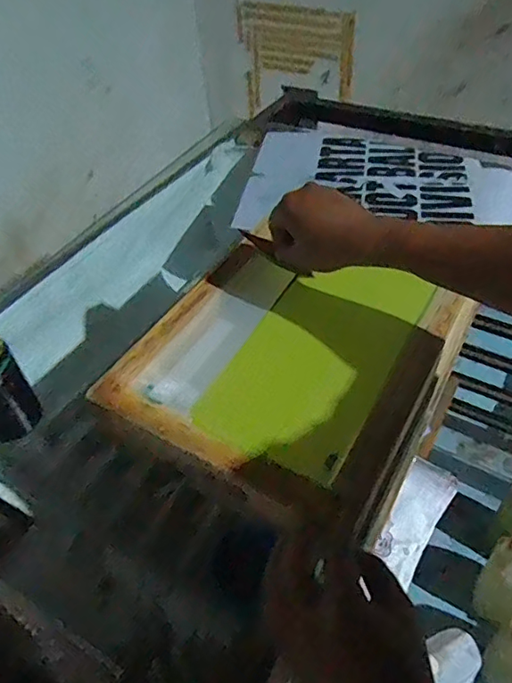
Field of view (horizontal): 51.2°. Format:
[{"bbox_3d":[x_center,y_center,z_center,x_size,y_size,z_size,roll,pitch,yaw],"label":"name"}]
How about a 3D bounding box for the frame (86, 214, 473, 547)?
[{"bbox_3d":[0.036,0.009,0.505,0.261,0.024,0.289,22,50,25],"label":"frame"}]

